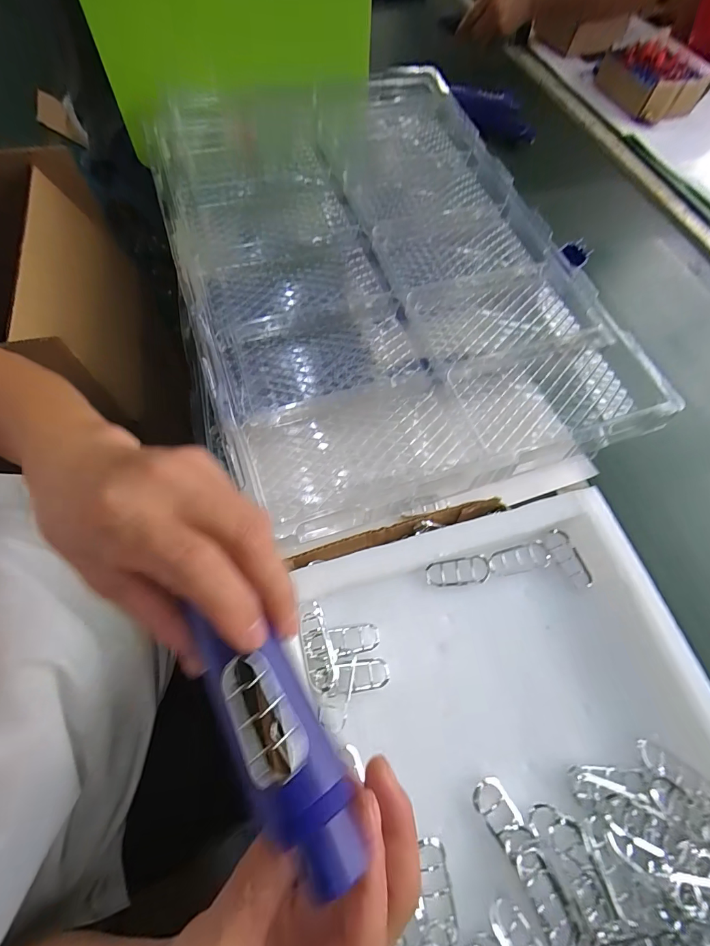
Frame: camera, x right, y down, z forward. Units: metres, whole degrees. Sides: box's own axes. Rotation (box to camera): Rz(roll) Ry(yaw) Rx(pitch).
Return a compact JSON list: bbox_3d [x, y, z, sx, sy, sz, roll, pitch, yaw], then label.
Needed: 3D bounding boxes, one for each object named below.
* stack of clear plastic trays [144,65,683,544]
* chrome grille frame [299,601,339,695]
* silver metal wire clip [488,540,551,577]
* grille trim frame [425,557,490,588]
[{"bbox_3d":[0.013,-0.267,0.462,0.426,0.039,0.608,-18,68,-10],"label":"stack of clear plastic trays"},{"bbox_3d":[-0.027,0.123,0.280,0.023,0.006,0.060,-6,63,-25],"label":"chrome grille frame"},{"bbox_3d":[0.134,0.070,0.320,0.054,0.004,0.022,-13,67,-7],"label":"silver metal wire clip"},{"bbox_3d":[0.082,0.079,0.313,0.052,0.009,0.020,-4,66,-4],"label":"grille trim frame"}]

